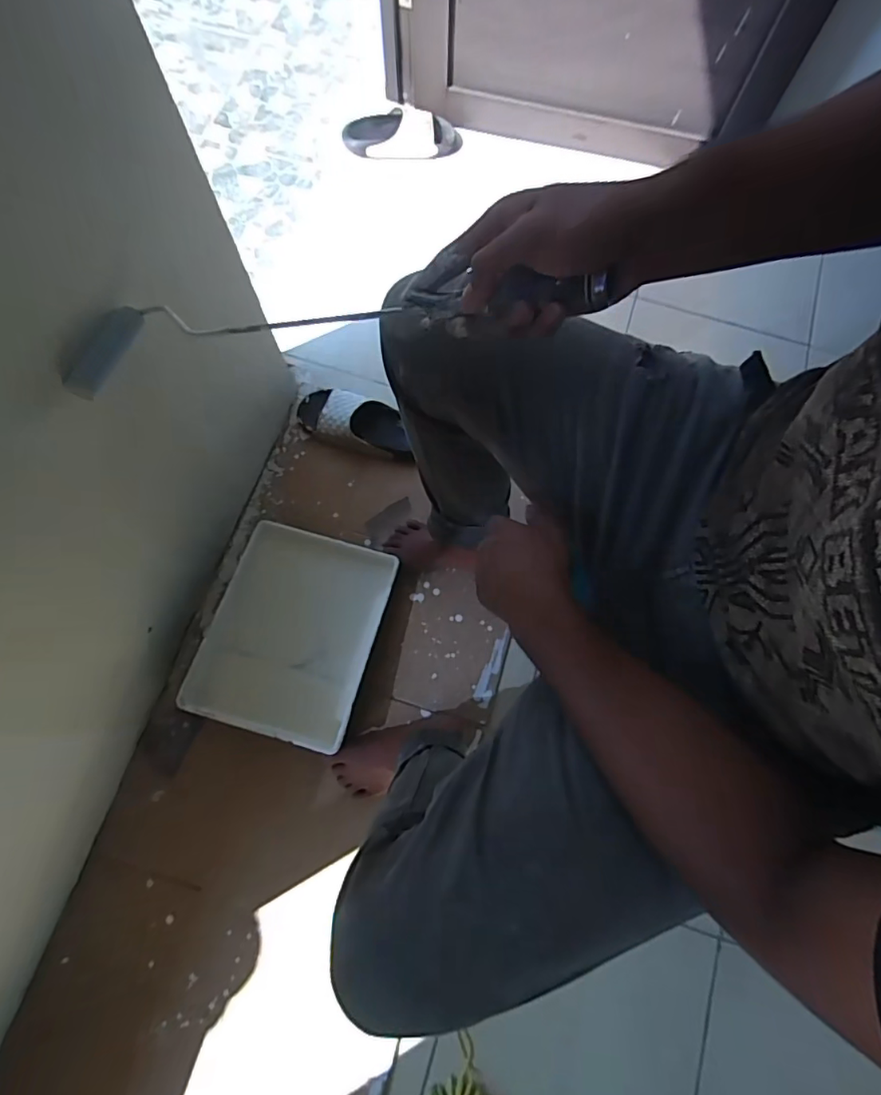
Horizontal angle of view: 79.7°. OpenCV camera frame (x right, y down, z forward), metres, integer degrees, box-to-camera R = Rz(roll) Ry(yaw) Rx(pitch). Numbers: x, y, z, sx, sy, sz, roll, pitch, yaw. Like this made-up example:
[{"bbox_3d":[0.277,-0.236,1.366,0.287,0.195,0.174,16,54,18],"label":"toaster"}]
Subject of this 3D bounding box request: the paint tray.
[{"bbox_3d":[-0.257,0.149,0.952,0.278,0.069,0.357,16,74,3],"label":"paint tray"}]

